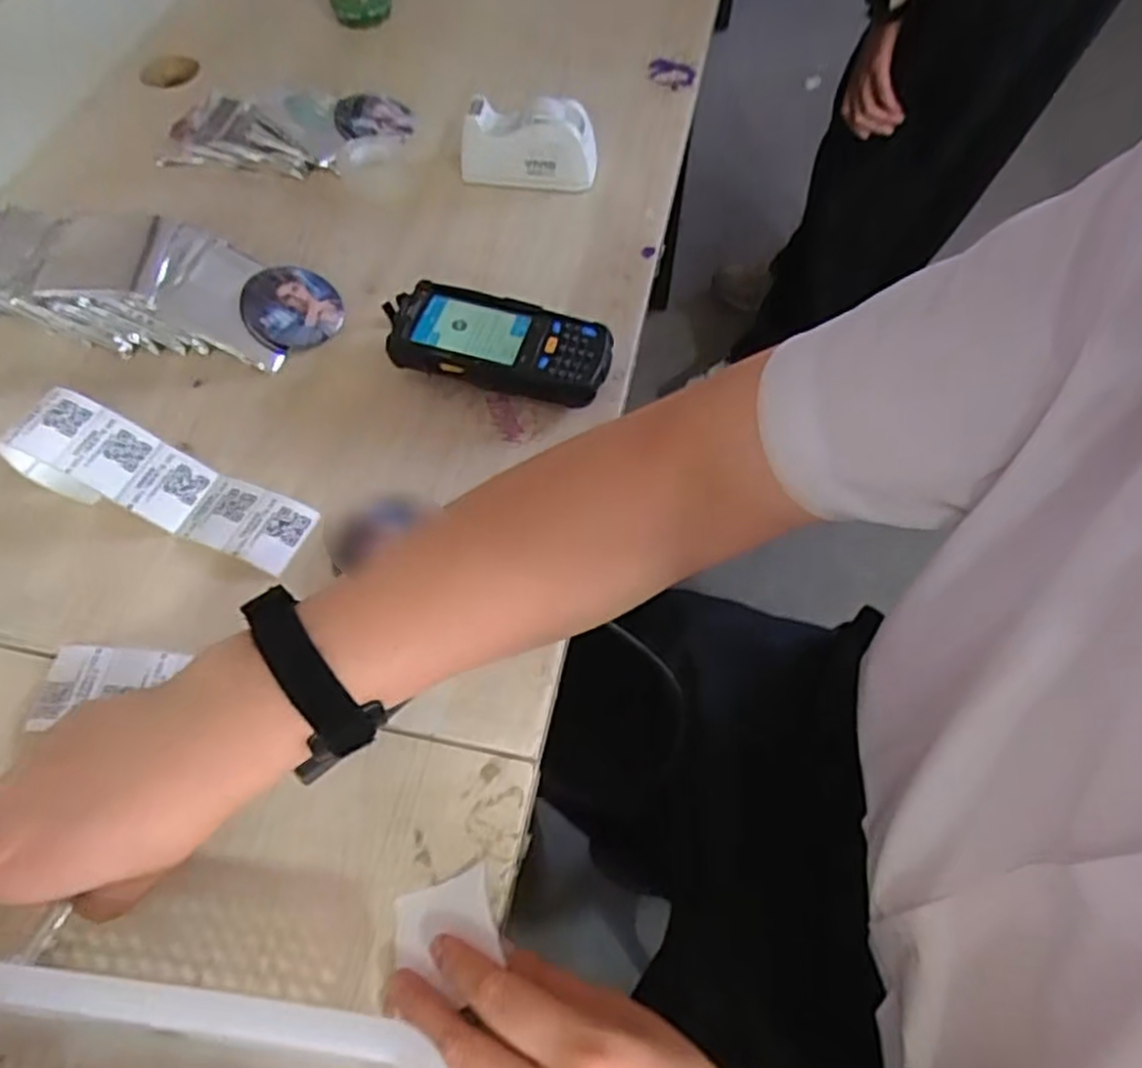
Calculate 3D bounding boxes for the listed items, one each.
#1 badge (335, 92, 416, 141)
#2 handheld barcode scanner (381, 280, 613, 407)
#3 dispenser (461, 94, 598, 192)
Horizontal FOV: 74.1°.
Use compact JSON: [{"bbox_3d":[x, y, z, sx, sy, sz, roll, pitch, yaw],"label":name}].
[{"bbox_3d":[-0.182,-0.384,0.699,0.070,0.011,0.062,14,62,3],"label":"badge"},{"bbox_3d":[-0.056,-0.137,0.546,0.166,0.044,0.068,9,60,7],"label":"handheld barcode scanner"},{"bbox_3d":[-0.036,-0.340,0.659,0.115,0.058,0.050,7,60,6],"label":"dispenser"}]

